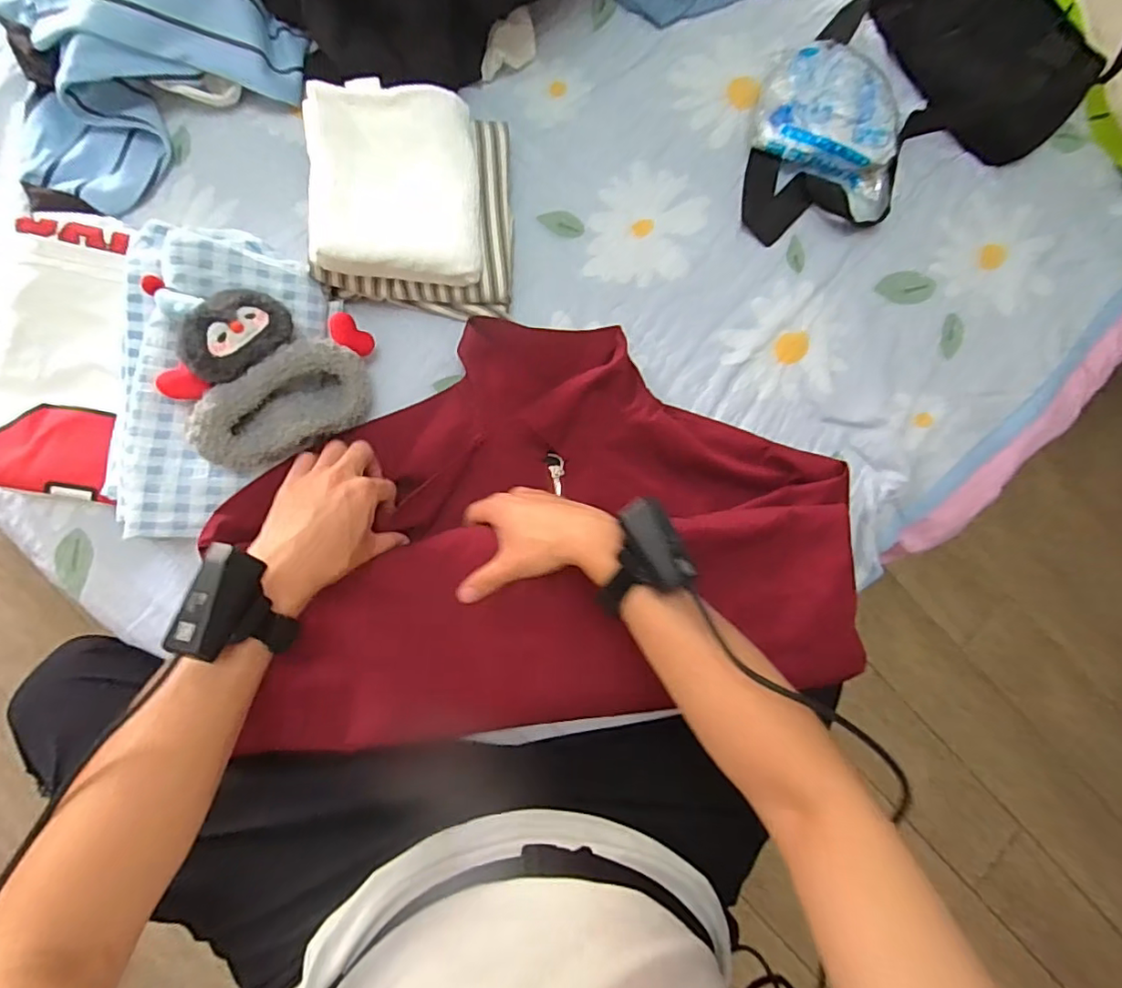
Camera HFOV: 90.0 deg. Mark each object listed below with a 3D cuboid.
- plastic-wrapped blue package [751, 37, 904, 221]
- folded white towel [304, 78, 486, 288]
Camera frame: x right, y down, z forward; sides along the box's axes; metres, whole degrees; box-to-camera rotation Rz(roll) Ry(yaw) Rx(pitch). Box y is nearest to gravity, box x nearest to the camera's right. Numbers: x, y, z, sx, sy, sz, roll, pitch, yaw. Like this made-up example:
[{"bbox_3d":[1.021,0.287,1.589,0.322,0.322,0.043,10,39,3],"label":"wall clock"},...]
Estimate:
[{"bbox_3d":[0.321,-0.436,0.655,0.184,0.048,0.152,23,82,-5],"label":"plastic-wrapped blue package"},{"bbox_3d":[-0.157,-0.297,0.533,0.155,0.045,0.180,-2,84,-7],"label":"folded white towel"}]

